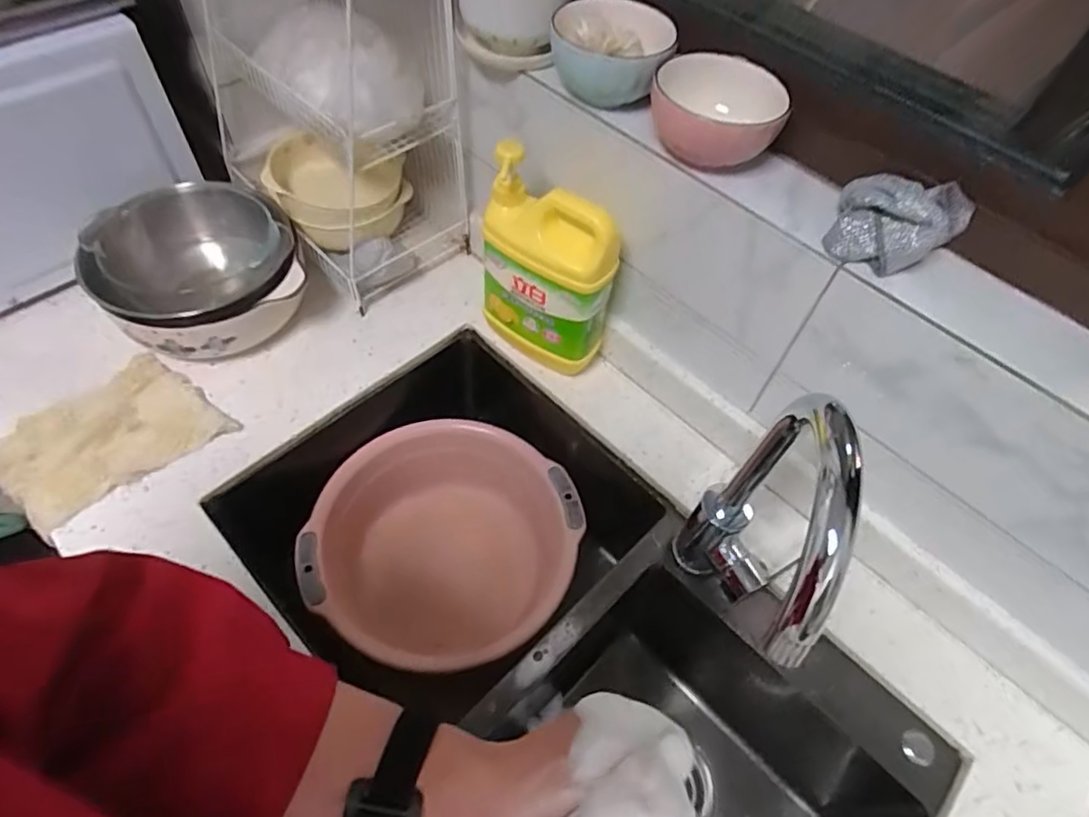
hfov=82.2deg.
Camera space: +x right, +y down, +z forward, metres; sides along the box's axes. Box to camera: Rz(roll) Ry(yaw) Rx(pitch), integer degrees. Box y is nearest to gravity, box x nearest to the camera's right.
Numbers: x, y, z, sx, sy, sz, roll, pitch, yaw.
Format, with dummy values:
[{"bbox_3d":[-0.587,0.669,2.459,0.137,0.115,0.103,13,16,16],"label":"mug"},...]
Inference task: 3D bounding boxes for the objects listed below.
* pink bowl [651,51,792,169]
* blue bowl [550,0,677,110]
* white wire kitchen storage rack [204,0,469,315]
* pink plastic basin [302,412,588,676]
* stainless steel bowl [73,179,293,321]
[{"bbox_3d":[0.149,-0.253,0.540,0.113,0.057,0.093,11,56,3],"label":"pink bowl"},{"bbox_3d":[0.061,-0.329,0.590,0.110,0.073,0.092,15,56,6],"label":"blue bowl"},{"bbox_3d":[-0.282,-0.434,0.746,0.213,0.436,0.440,-28,62,-21],"label":"white wire kitchen storage rack"},{"bbox_3d":[-0.125,0.179,0.792,0.303,0.141,0.302,2,56,-3],"label":"pink plastic basin"},{"bbox_3d":[-0.414,-0.164,0.747,0.208,0.104,0.226,2,56,-3],"label":"stainless steel bowl"}]

